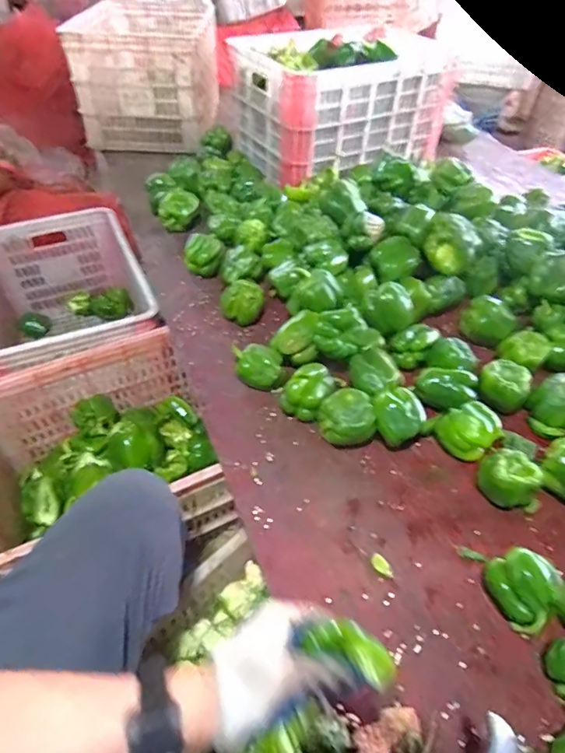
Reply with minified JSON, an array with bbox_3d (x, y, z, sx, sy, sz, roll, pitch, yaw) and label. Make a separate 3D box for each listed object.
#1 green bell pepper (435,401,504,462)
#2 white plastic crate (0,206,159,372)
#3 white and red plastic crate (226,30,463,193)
[{"bbox_3d":[0.267,0.074,0.670,0.076,0.061,0.067,37,56,27],"label":"green bell pepper"},{"bbox_3d":[-0.541,-0.135,1.174,0.391,0.294,0.520,-17,50,-18],"label":"white plastic crate"},{"bbox_3d":[0.132,-0.742,1.246,0.485,0.229,0.359,-22,52,-21],"label":"white and red plastic crate"}]

